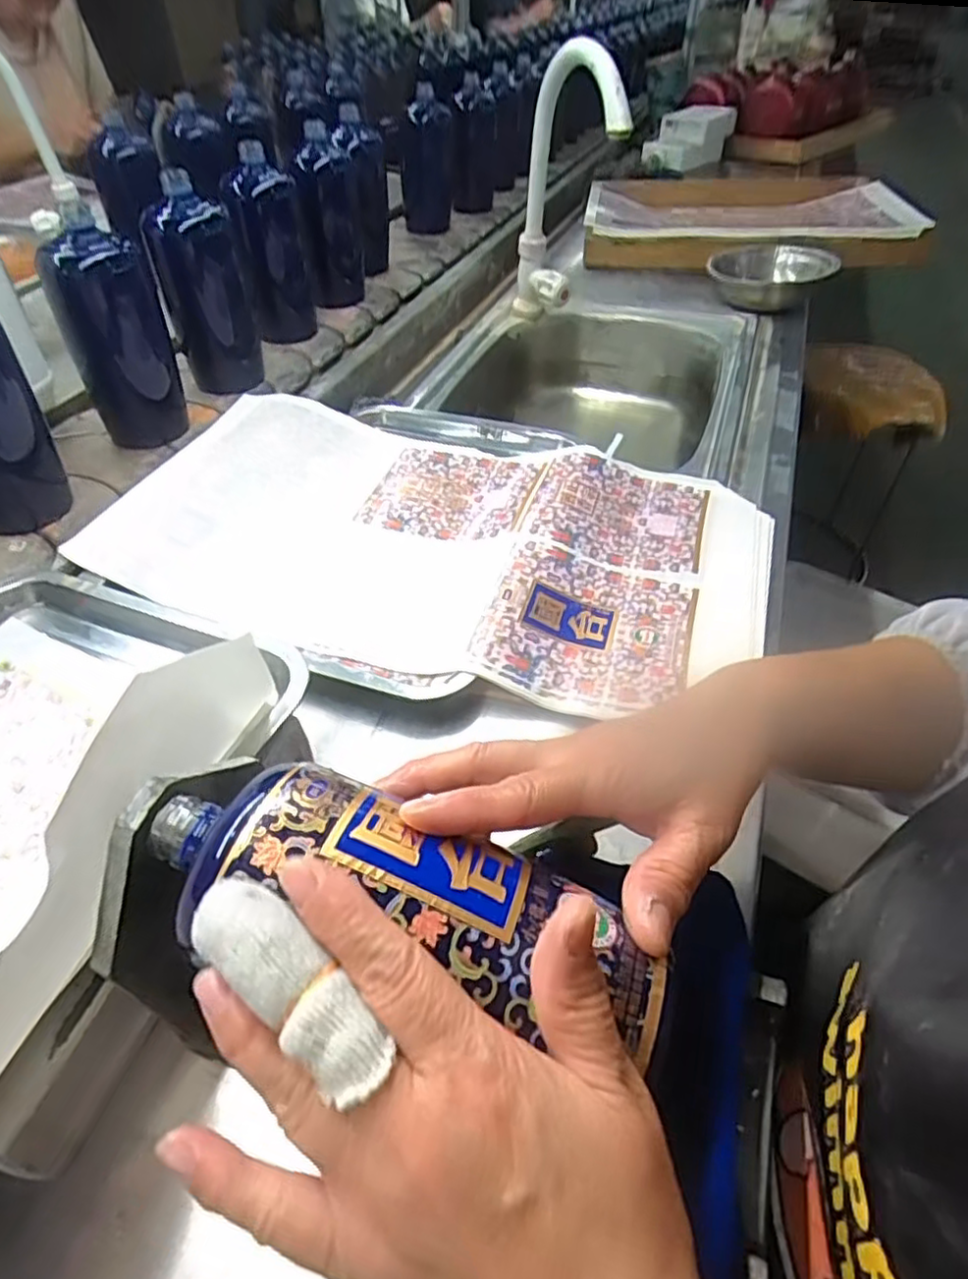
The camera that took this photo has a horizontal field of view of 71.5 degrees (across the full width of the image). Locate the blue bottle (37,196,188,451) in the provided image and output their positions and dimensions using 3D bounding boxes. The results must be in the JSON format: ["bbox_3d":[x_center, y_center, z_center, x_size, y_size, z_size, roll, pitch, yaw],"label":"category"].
[{"bbox_3d":[-0.333,-0.272,0.611,0.067,0.180,0.058,18,49,14],"label":"blue bottle"}]

